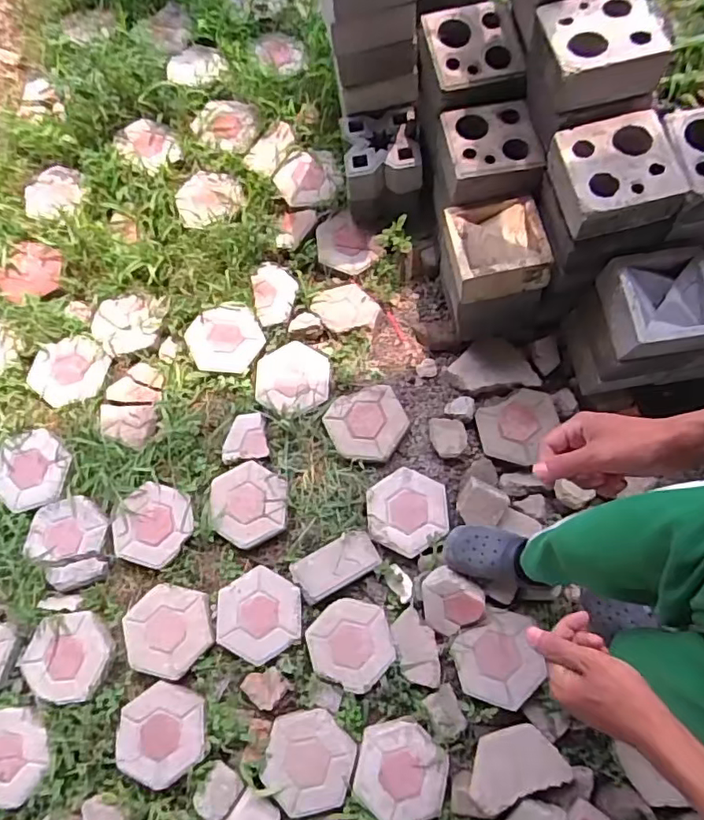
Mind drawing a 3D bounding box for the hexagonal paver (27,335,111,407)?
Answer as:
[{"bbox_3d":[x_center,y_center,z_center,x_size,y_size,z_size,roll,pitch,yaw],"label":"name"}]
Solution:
[{"bbox_3d":[-0.756,-0.110,1.499,0.172,0.022,0.190,39,79,13],"label":"hexagonal paver"}]

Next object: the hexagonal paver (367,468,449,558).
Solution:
[{"bbox_3d":[0.137,0.247,1.404,0.205,0.027,0.190,-35,75,-7],"label":"hexagonal paver"}]

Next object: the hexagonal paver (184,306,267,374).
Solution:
[{"bbox_3d":[-0.352,-0.199,1.568,0.199,0.030,0.188,5,74,4],"label":"hexagonal paver"}]

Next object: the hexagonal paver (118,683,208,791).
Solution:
[{"bbox_3d":[-0.435,0.734,1.276,0.196,0.042,0.210,-7,73,1],"label":"hexagonal paver"}]

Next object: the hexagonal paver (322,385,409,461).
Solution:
[{"bbox_3d":[0.034,0.029,1.460,0.202,0.044,0.204,31,77,11],"label":"hexagonal paver"}]

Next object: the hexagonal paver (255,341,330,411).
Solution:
[{"bbox_3d":[-0.160,-0.094,1.525,0.193,0.034,0.192,-1,74,2],"label":"hexagonal paver"}]

